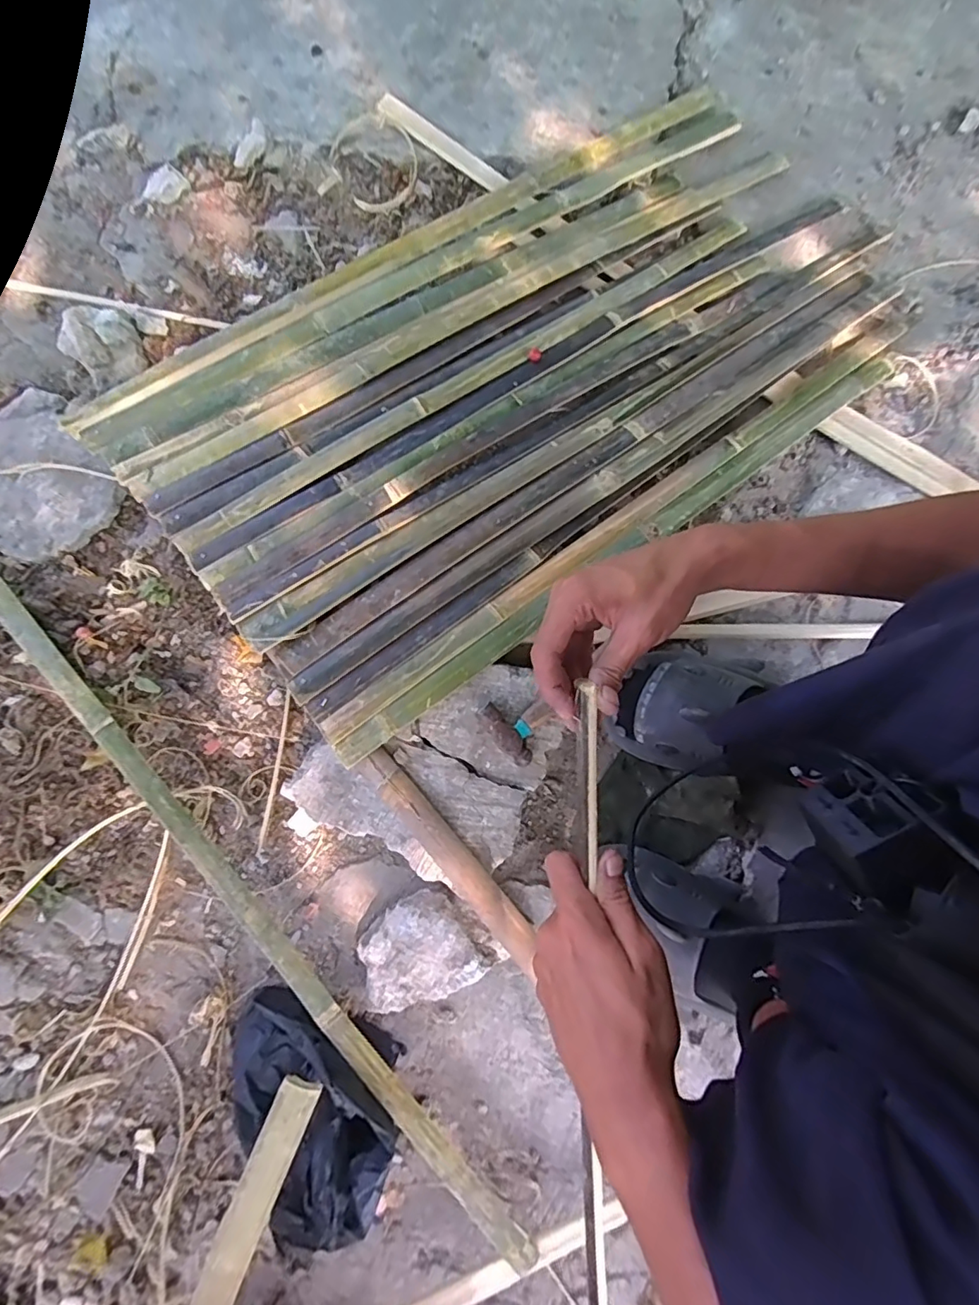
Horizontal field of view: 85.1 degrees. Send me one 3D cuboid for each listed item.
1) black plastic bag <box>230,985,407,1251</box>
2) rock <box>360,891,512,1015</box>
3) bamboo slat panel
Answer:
[{"bbox_3d":[-0.184,0.466,0.547,0.174,0.074,0.232,-31,84,-8],"label":"black plastic bag"},{"bbox_3d":[-0.073,0.323,0.589,0.144,0.056,0.106,-29,83,-7],"label":"rock"},{"bbox_3d":[0.065,-0.375,0.683,0.985,0.046,0.537,-37,78,-7],"label":"bamboo slat panel"}]

